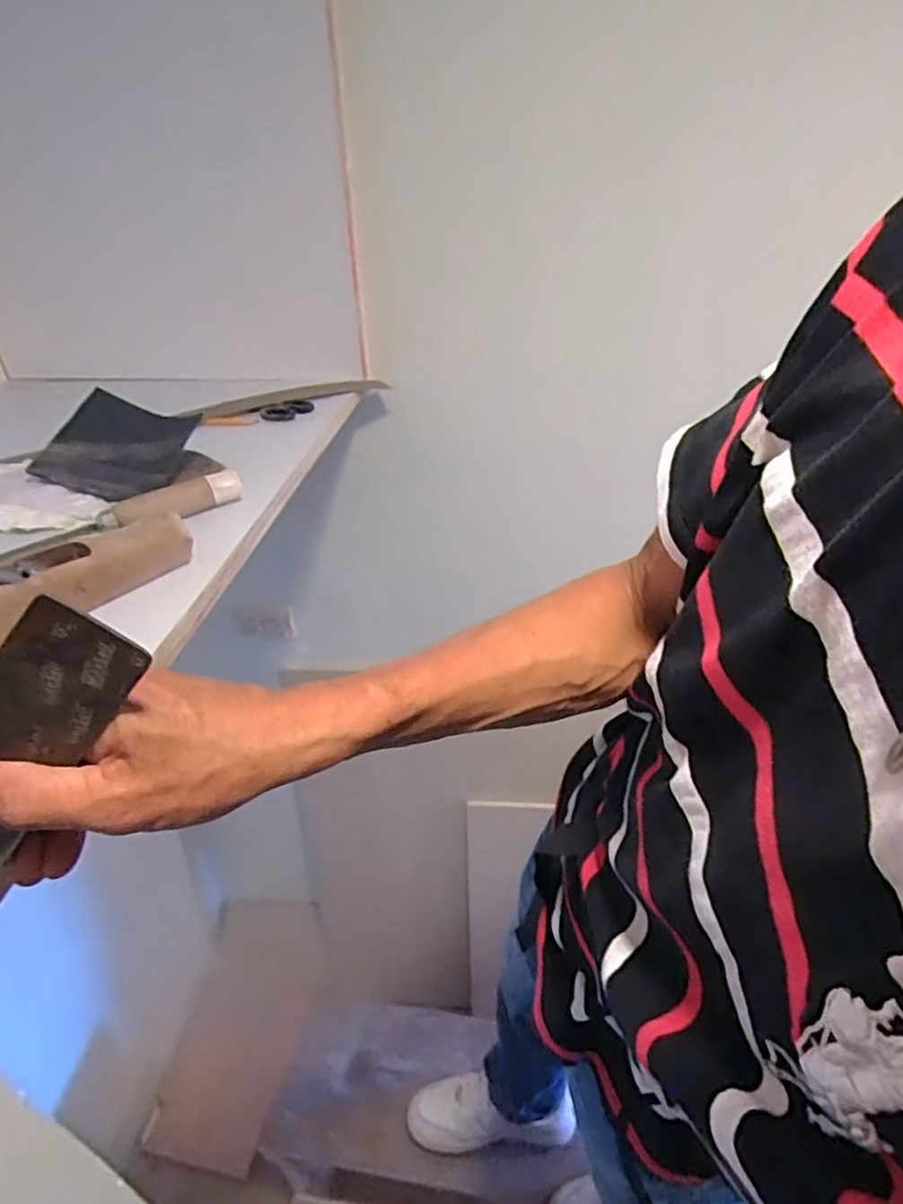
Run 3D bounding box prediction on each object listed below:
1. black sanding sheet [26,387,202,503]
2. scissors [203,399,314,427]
[{"bbox_3d":[-0.319,-0.149,0.601,0.136,0.014,0.118,13,57,8],"label":"black sanding sheet"},{"bbox_3d":[-0.231,-0.228,0.772,0.128,0.017,0.046,-23,39,-30],"label":"scissors"}]

